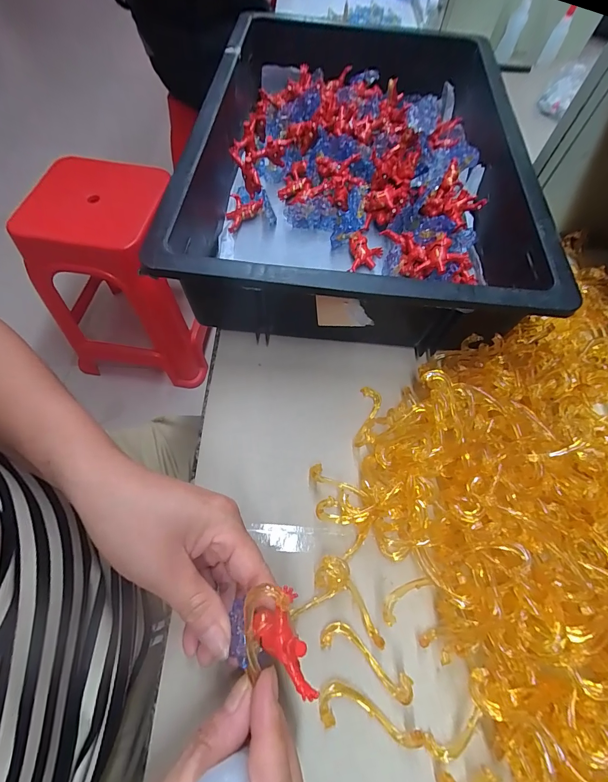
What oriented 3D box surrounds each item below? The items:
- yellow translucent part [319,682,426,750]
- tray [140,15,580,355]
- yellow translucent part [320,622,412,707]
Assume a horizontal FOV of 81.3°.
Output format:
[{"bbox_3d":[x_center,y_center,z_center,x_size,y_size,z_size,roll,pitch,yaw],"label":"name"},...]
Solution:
[{"bbox_3d":[0.040,0.188,0.206,0.061,0.016,0.022,10,61,3],"label":"yellow translucent part"},{"bbox_3d":[0.053,-0.254,0.392,0.317,0.094,0.468,4,61,-1],"label":"tray"},{"bbox_3d":[0.039,0.164,0.217,0.058,0.019,0.018,27,64,12],"label":"yellow translucent part"}]

